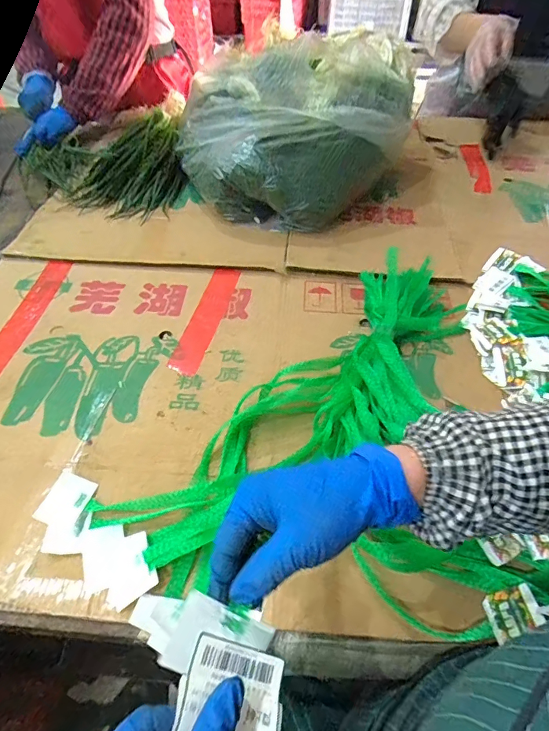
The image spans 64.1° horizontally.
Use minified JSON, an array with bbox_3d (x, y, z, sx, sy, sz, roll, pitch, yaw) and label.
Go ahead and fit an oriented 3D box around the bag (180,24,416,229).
[{"bbox_3d":[0.014,-0.449,0.823,0.355,0.219,0.391,35,59,27],"label":"bag"}]

